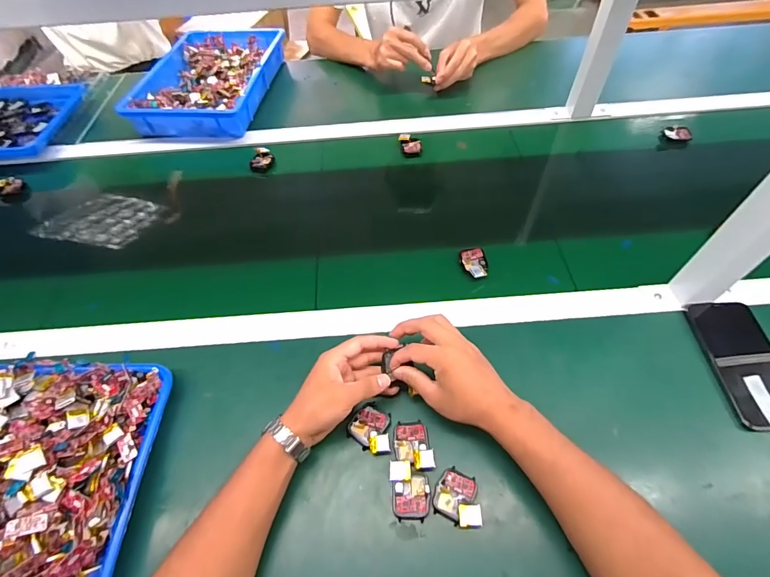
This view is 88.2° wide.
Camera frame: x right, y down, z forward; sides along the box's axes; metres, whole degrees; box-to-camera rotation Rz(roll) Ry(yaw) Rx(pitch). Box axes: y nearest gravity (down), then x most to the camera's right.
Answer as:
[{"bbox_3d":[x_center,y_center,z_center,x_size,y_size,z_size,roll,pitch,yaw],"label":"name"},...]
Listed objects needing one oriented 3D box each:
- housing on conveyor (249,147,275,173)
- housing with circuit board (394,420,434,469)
[{"bbox_3d":[-0.235,-0.244,0.755,0.046,0.017,0.054,-17,56,-9],"label":"housing on conveyor"},{"bbox_3d":[0.031,0.175,0.444,0.041,0.013,0.053,-6,55,-1],"label":"housing with circuit board"}]

